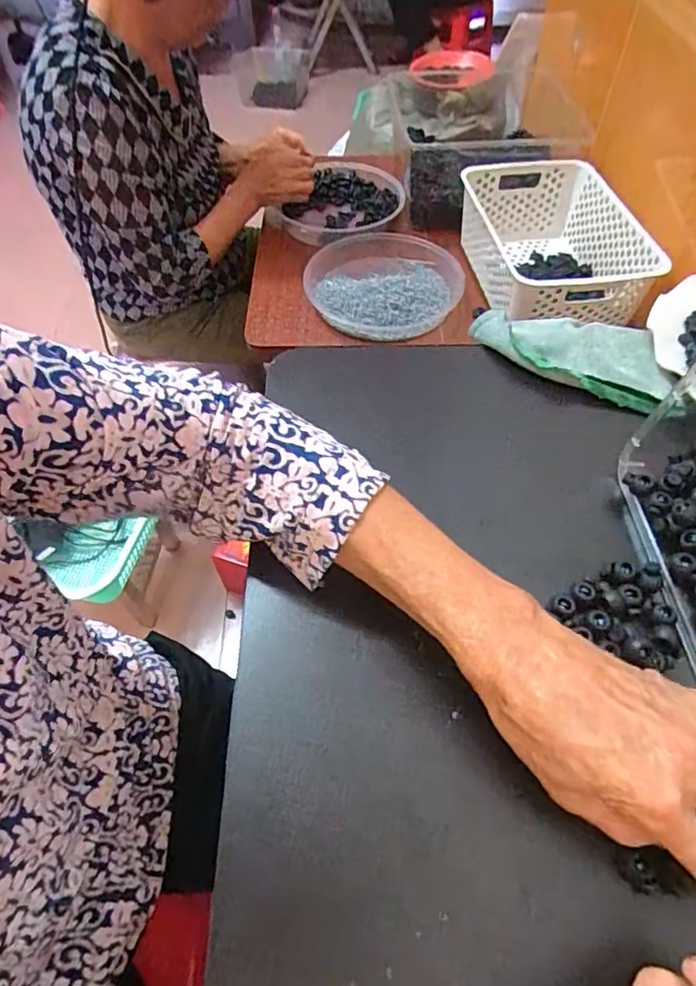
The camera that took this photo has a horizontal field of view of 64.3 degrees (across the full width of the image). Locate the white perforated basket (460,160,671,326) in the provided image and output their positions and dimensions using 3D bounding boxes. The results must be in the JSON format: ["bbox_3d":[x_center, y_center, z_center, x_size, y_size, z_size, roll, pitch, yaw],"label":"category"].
[{"bbox_3d":[0.299,-0.369,0.843,0.201,0.140,0.343,-9,59,-3],"label":"white perforated basket"}]

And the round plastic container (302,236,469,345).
[{"bbox_3d":[0.055,-0.326,0.873,0.239,0.050,0.254,-1,59,2],"label":"round plastic container"}]

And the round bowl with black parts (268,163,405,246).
[{"bbox_3d":[-0.007,-0.535,1.028,0.222,0.060,0.275,17,61,12],"label":"round bowl with black parts"}]

